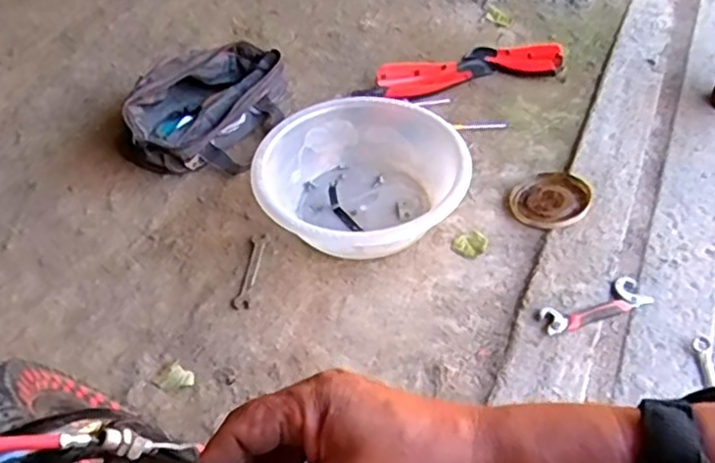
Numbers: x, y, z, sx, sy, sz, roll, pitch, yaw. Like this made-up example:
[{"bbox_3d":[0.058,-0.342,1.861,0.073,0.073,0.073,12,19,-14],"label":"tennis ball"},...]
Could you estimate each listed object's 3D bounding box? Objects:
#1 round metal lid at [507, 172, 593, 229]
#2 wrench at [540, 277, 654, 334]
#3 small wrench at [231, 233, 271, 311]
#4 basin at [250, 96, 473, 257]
[{"bbox_3d":[0.316,-0.052,1.110,0.122,0.013,0.119,-10,55,15],"label":"round metal lid"},{"bbox_3d":[0.336,0.105,0.955,0.161,0.015,0.054,-16,49,-14],"label":"wrench"},{"bbox_3d":[-0.168,0.061,1.058,0.028,0.008,0.144,7,48,7],"label":"small wrench"},{"bbox_3d":[0.006,-0.087,1.116,0.335,0.109,0.282,-24,51,-20],"label":"basin"}]

